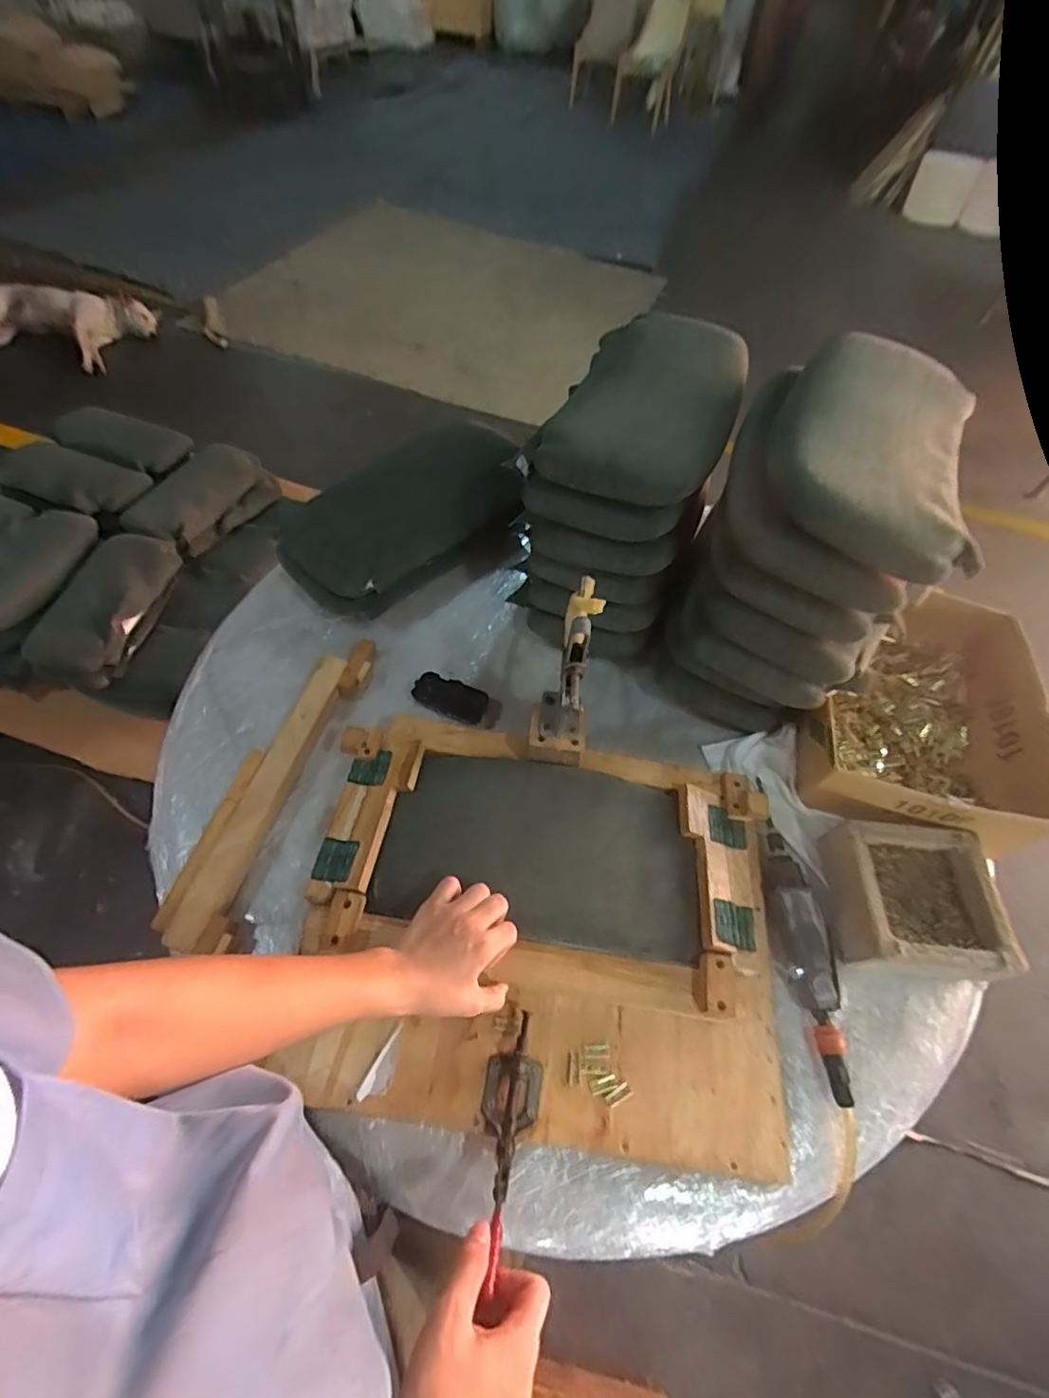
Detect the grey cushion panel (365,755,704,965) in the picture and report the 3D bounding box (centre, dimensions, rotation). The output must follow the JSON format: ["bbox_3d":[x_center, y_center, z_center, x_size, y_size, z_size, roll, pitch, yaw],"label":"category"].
[{"bbox_3d":[0.022,0.170,0.650,0.358,0.020,0.200,11,57,2],"label":"grey cushion panel"}]

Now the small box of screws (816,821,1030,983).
[{"bbox_3d":[0.458,0.236,0.660,0.175,0.065,0.166,3,57,-3],"label":"small box of screws"}]

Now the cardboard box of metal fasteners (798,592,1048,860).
[{"bbox_3d":[0.558,0.003,0.792,0.310,0.104,0.382,13,57,4],"label":"cardboard box of metal fasteners"}]

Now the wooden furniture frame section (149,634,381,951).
[{"bbox_3d":[-0.315,0.093,0.709,0.084,0.032,0.414,14,57,4],"label":"wooden furniture frame section"}]

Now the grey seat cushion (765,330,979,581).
[{"bbox_3d":[0.412,-0.308,0.651,0.228,0.042,0.413,21,58,8],"label":"grey seat cushion"}]

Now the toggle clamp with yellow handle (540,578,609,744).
[{"bbox_3d":[0.050,-0.022,0.597,0.049,0.189,0.107,13,57,4],"label":"toggle clamp with yellow handle"}]

